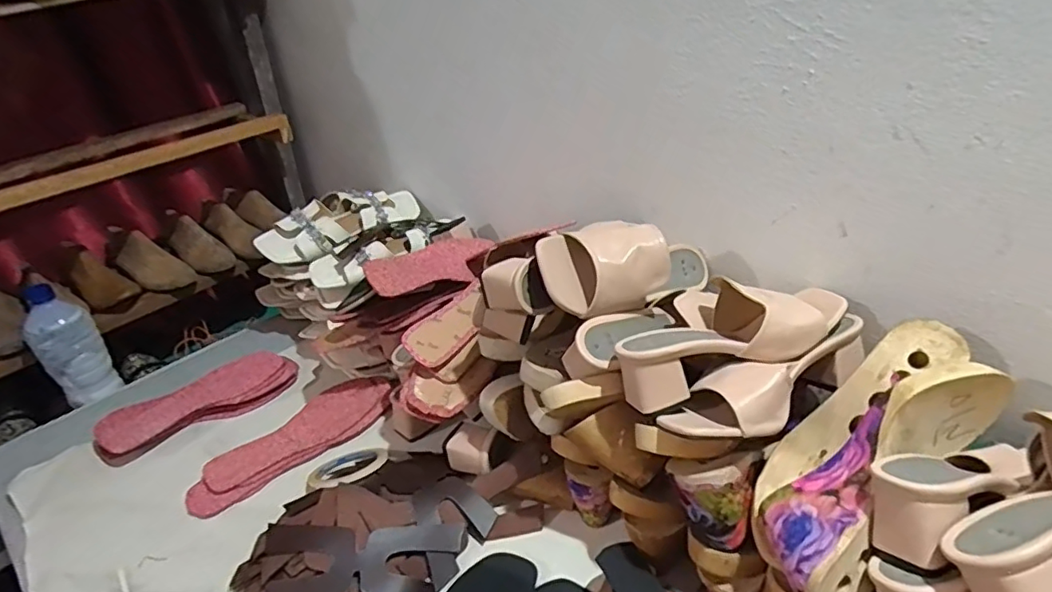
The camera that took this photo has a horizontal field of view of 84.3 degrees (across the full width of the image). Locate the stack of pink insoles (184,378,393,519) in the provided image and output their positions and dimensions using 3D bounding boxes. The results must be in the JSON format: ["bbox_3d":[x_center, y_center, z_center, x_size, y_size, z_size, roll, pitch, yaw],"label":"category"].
[{"bbox_3d":[-0.316,0.193,0.799,0.284,0.019,0.088,-28,40,-33],"label":"stack of pink insoles"}]

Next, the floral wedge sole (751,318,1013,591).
[{"bbox_3d":[0.275,0.134,0.479,0.265,0.093,0.121,-46,47,-16],"label":"floral wedge sole"}]

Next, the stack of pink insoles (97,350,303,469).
[{"bbox_3d":[-0.477,0.154,0.854,0.267,0.036,0.090,-24,38,-28],"label":"stack of pink insoles"}]

